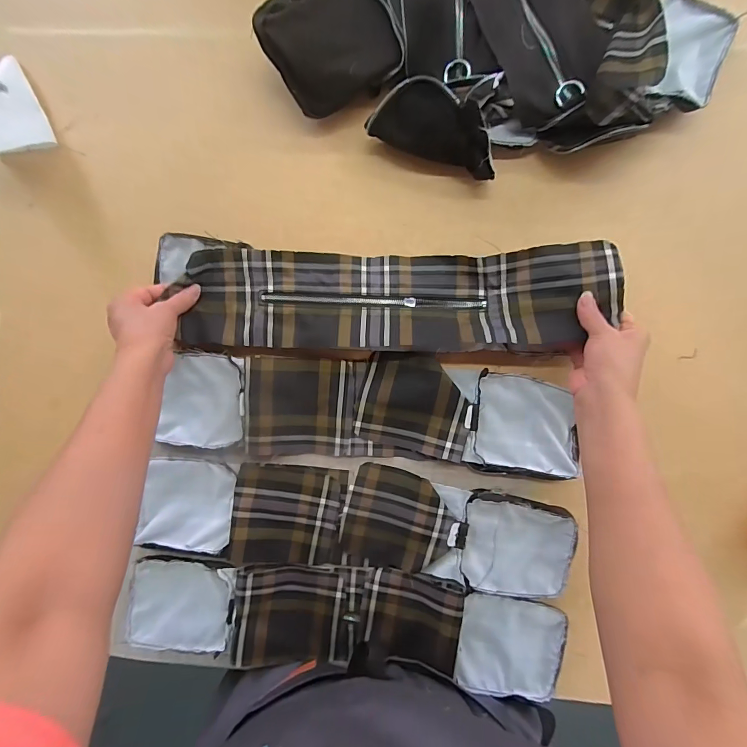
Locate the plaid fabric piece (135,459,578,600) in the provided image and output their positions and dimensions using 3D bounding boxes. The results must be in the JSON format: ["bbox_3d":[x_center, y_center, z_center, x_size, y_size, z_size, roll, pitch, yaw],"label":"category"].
[{"bbox_3d":[-0.026,0.183,0.471,0.512,0.028,0.126,6,93,3],"label":"plaid fabric piece"}]

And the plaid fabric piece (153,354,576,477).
[{"bbox_3d":[-0.007,0.042,0.464,0.487,0.025,0.124,4,92,3],"label":"plaid fabric piece"}]

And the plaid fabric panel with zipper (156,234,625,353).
[{"bbox_3d":[0.007,-0.088,0.450,0.511,0.038,0.119,2,92,4],"label":"plaid fabric panel with zipper"}]

